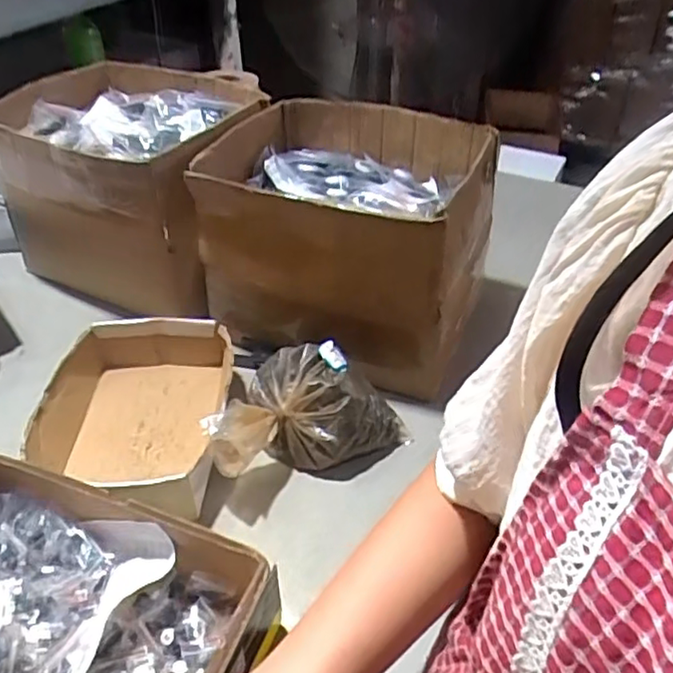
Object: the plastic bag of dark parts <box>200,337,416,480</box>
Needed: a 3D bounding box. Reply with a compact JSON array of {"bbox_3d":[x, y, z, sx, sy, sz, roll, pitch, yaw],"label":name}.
[{"bbox_3d":[-0.042,0.073,0.689,0.208,0.094,0.142,-17,43,-19],"label":"plastic bag of dark parts"}]

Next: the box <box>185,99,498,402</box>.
[{"bbox_3d":[0.018,-0.123,0.815,0.323,0.260,0.302,12,42,14],"label":"box"}]

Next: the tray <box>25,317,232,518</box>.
[{"bbox_3d":[-0.215,0.084,0.698,0.196,0.075,0.254,-1,40,-2],"label":"tray"}]

